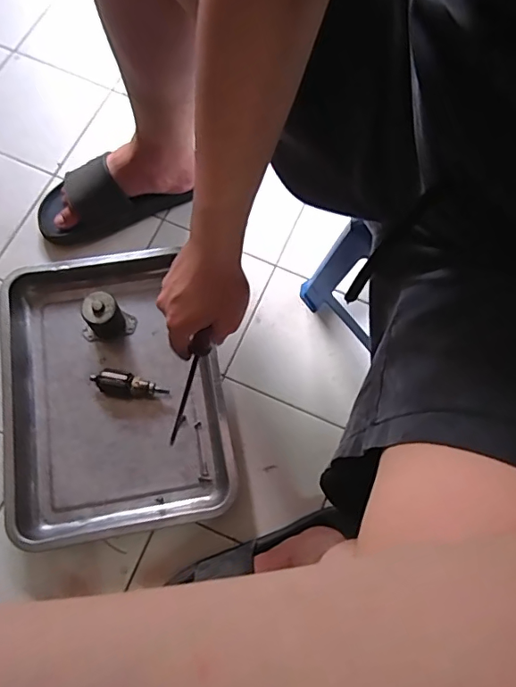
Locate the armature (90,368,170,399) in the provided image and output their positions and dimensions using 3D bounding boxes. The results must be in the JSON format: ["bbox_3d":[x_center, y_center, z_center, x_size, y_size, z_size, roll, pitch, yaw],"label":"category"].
[{"bbox_3d":[-0.183,0.059,0.713,0.105,0.038,0.030,8,72,-1],"label":"armature"}]

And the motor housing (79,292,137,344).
[{"bbox_3d":[-0.220,-0.036,0.714,0.074,0.076,0.042,-24,75,-10],"label":"motor housing"}]

